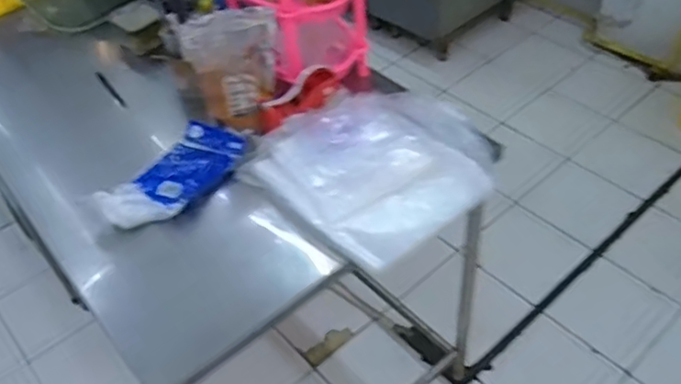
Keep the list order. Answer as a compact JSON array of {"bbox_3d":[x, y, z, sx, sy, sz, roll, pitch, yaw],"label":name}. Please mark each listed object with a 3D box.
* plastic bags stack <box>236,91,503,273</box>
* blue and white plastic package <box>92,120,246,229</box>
[{"bbox_3d":[0.060,-0.058,1.078,0.339,0.057,0.335,-36,53,-26],"label":"plastic bags stack"},{"bbox_3d":[-0.288,-0.033,1.091,0.135,0.055,0.256,21,52,24],"label":"blue and white plastic package"}]

